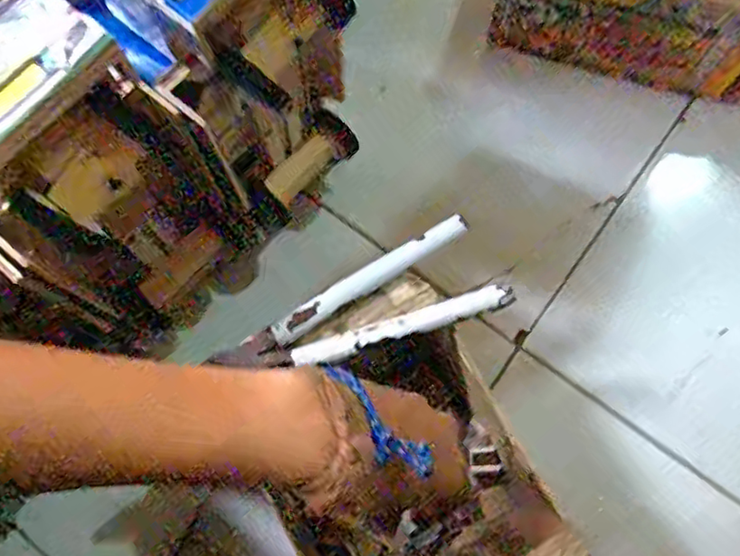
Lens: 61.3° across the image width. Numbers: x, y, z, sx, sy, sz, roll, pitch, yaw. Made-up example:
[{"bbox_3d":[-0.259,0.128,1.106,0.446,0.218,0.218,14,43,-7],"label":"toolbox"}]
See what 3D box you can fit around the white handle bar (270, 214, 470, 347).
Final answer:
[{"bbox_3d":[0.001,-0.001,0.423,0.148,0.009,0.018,-32,76,-9],"label":"white handle bar"}]

